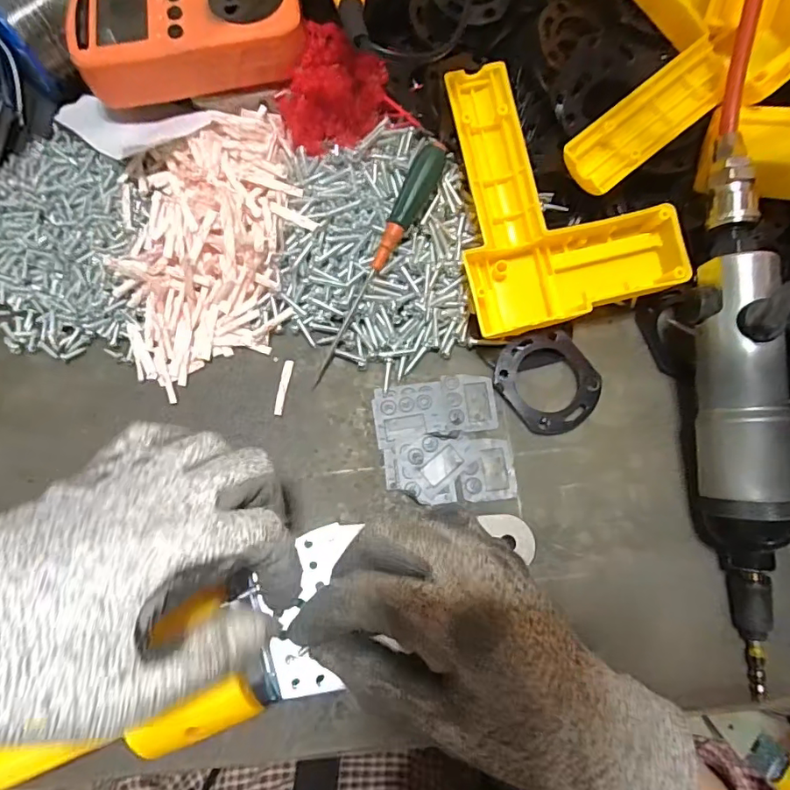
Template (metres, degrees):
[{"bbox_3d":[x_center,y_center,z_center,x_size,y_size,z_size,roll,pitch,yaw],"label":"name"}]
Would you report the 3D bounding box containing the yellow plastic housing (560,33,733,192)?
[{"bbox_3d":[0.141,-0.151,0.285,0.101,0.018,0.034,-36,78,-11],"label":"yellow plastic housing"}]

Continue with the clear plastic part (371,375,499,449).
[{"bbox_3d":[0.022,0.008,0.294,0.068,0.009,0.033,-10,81,-1],"label":"clear plastic part"}]

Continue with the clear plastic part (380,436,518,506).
[{"bbox_3d":[0.030,0.041,0.284,0.069,0.006,0.034,3,74,-1],"label":"clear plastic part"}]

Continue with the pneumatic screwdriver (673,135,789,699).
[{"bbox_3d":[0.174,0.003,0.259,0.042,0.056,0.274,-2,76,-1],"label":"pneumatic screwdriver"}]

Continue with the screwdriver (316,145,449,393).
[{"bbox_3d":[-0.010,-0.074,0.296,0.016,0.014,0.145,28,96,5],"label":"screwdriver"}]

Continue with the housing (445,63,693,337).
[{"bbox_3d":[0.089,-0.113,0.293,0.113,0.030,0.142,-13,75,-5],"label":"housing"}]

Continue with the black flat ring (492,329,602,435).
[{"bbox_3d":[0.087,-0.008,0.293,0.052,0.006,0.059,-39,79,-11],"label":"black flat ring"}]

